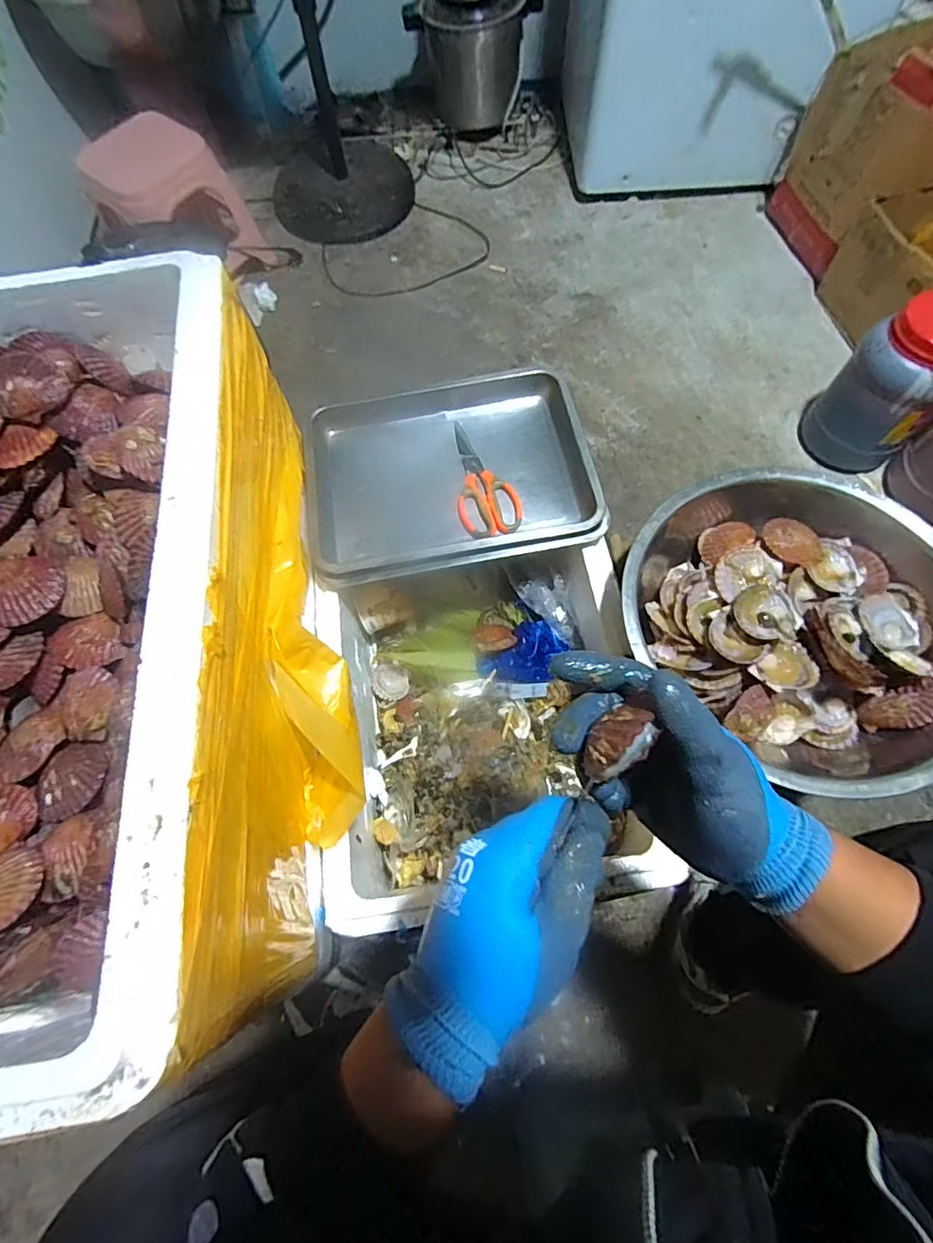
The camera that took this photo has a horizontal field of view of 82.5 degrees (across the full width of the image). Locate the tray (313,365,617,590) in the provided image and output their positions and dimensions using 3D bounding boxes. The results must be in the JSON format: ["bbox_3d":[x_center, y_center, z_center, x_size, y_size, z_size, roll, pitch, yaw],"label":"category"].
[{"bbox_3d":[-0.029,-0.223,0.744,0.376,0.049,0.323,-11,67,-3],"label":"tray"}]

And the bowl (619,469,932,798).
[{"bbox_3d":[0.373,-0.001,0.614,0.333,0.102,0.366,-1,67,2],"label":"bowl"}]

